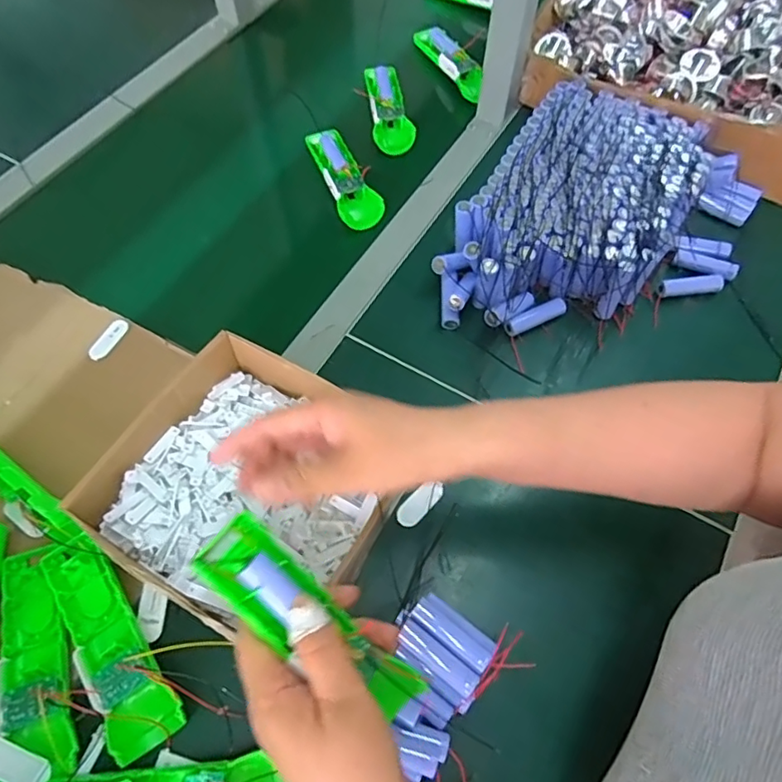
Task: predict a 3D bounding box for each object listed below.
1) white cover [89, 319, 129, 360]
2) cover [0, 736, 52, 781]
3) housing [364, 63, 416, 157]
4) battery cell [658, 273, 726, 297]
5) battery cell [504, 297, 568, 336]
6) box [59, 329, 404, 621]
[{"bbox_3d":[-0.288,-0.053,0.550,0.018,0.006,0.048,23,65,10],"label":"white cover"},{"bbox_3d":[-0.257,0.249,0.362,0.056,0.011,0.019,40,64,-15],"label":"cover"},{"bbox_3d":[-0.006,-0.377,0.711,0.050,0.022,0.157,-8,64,-6],"label":"housing"},{"bbox_3d":[0.319,-0.111,0.573,0.071,0.016,0.018,-8,64,-6],"label":"battery cell"},{"bbox_3d":[0.146,-0.075,0.551,0.068,0.018,0.018,-23,66,-12],"label":"battery cell"},{"bbox_3d":[-0.114,0.074,0.446,0.219,0.067,0.189,27,66,11],"label":"box"}]

